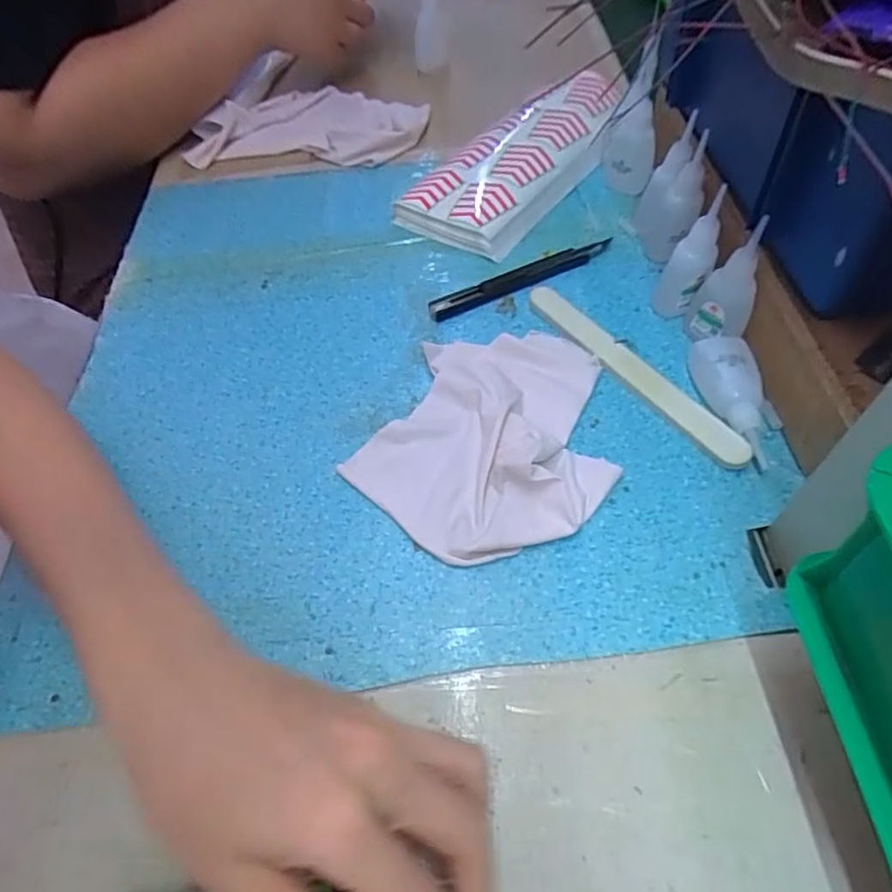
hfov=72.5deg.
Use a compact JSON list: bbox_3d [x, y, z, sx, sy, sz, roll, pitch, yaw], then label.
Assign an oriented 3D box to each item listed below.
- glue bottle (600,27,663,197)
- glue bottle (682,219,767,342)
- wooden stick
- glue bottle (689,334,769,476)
[{"bbox_3d":[0.142,-0.248,0.458,0.029,0.107,0.053,0,55,4],"label":"glue bottle"},{"bbox_3d":[0.169,-0.095,0.365,0.034,0.081,0.024,21,59,17],"label":"glue bottle"},{"bbox_3d":[0.113,-0.049,0.377,0.023,0.009,0.174,-30,59,-16],"label":"wooden stick"},{"bbox_3d":[0.167,-0.027,0.352,0.034,0.018,0.084,-2,55,2],"label":"glue bottle"}]

